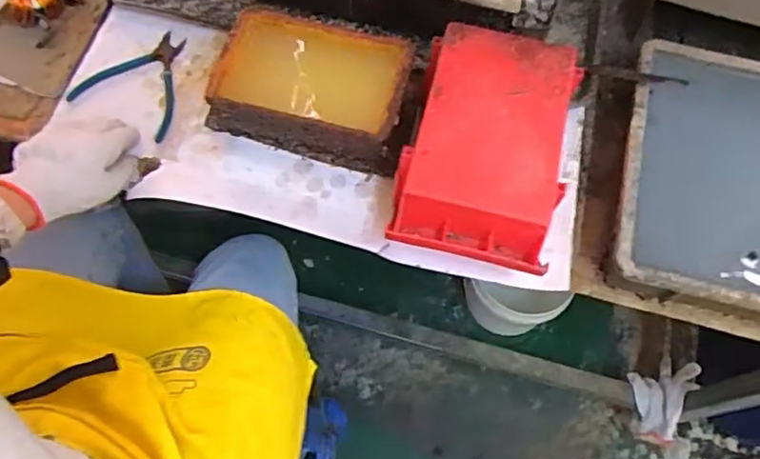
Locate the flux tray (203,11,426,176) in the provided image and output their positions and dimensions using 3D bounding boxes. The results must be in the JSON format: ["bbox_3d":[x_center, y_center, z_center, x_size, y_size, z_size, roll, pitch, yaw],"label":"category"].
[{"bbox_3d":[-0.070,-0.159,0.689,0.227,0.069,0.142,15,66,5],"label":"flux tray"}]

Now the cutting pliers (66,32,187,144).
[{"bbox_3d":[-0.279,-0.179,0.731,0.129,0.024,0.129,27,68,10],"label":"cutting pliers"}]

